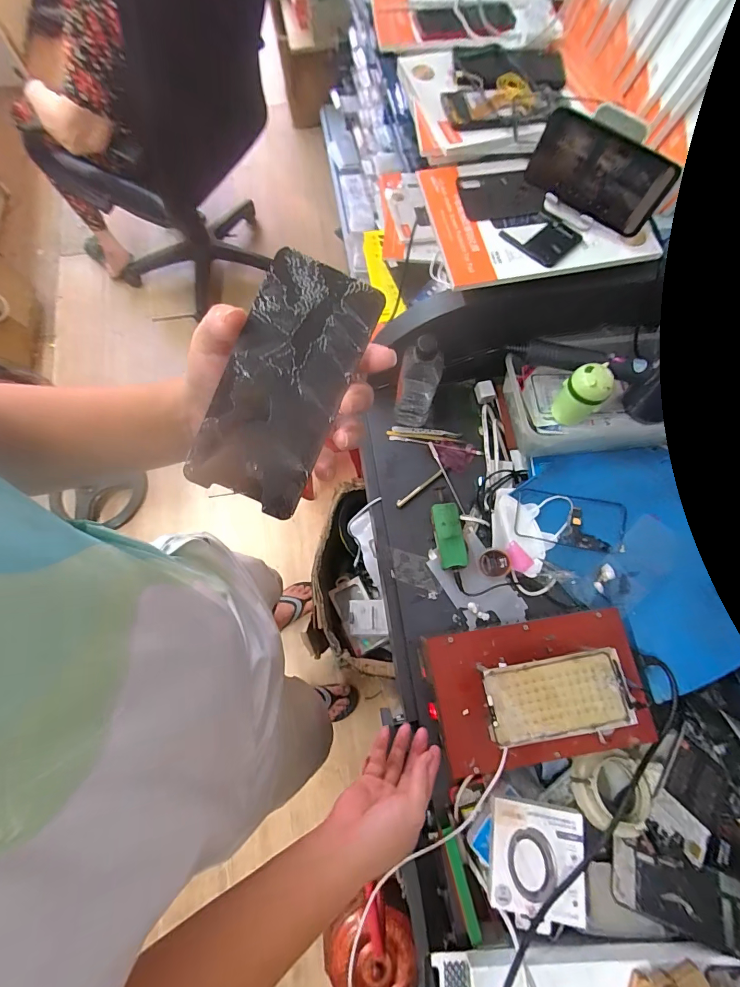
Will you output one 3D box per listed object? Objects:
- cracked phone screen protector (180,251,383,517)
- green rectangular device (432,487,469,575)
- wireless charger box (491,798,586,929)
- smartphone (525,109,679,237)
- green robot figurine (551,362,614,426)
[{"bbox_3d":[-0.051,-0.065,0.242,0.068,0.004,0.145,24,91,-3],"label":"cracked phone screen protector"},{"bbox_3d":[0.117,0.052,0.619,0.040,0.029,0.129,-8,74,-3],"label":"green rectangular device"},{"bbox_3d":[0.198,0.429,0.474,0.104,0.023,0.102,8,74,1],"label":"wireless charger box"},{"bbox_3d":[0.262,-0.368,0.467,0.154,0.074,0.014,33,56,5],"label":"smartphone"},{"bbox_3d":[0.291,-0.136,0.556,0.057,0.088,0.051,44,78,11],"label":"green robot figurine"}]

